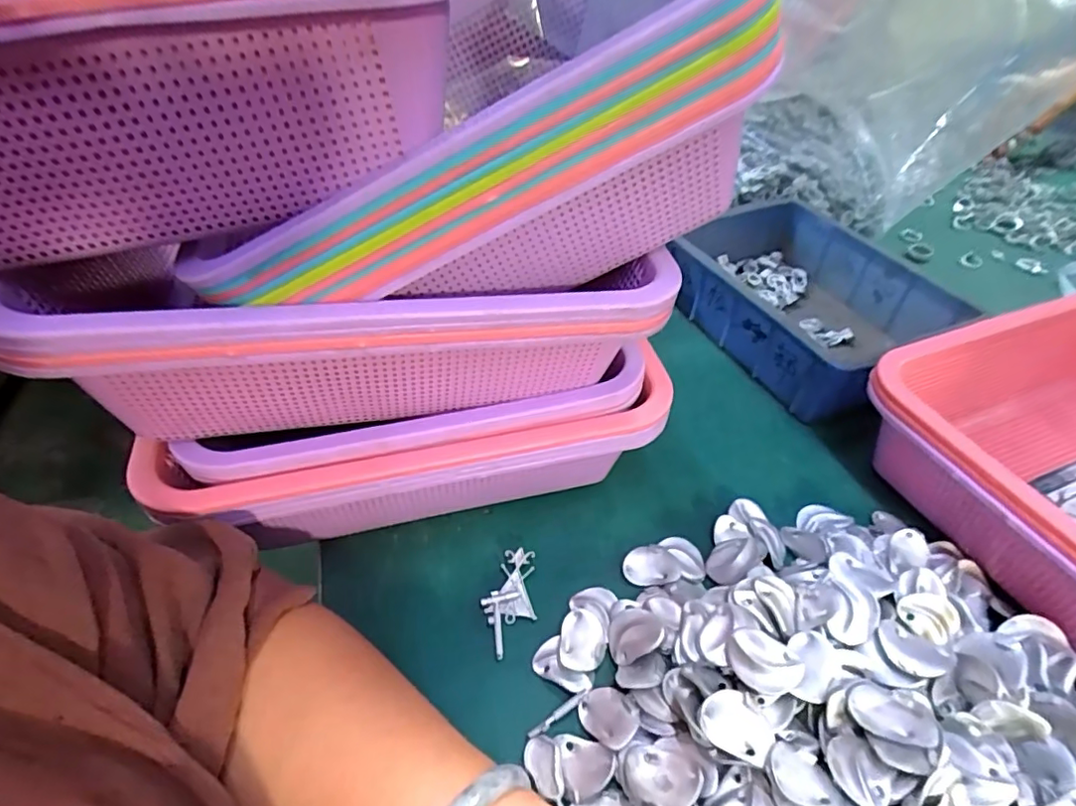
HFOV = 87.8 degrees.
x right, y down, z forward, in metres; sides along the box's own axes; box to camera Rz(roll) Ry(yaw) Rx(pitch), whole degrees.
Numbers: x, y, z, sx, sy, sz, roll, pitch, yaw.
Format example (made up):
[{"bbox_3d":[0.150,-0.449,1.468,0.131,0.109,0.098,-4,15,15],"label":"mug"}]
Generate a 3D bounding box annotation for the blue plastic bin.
[{"bbox_3d":[0.250,-0.103,0.536,0.183,0.064,0.247,-19,47,-19],"label":"blue plastic bin"}]

